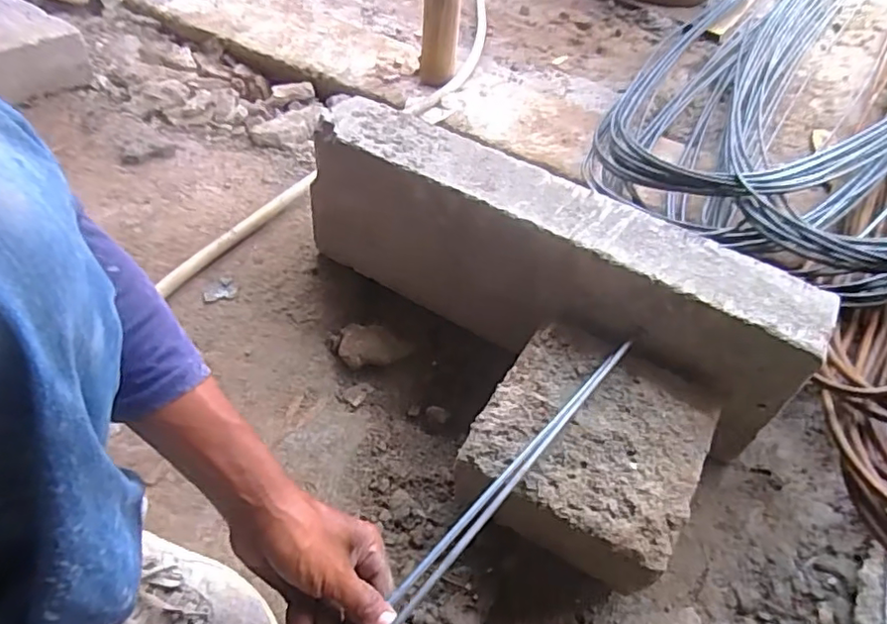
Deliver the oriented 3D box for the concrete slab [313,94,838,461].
[{"bbox_3d":[0.101,-0.051,0.694,0.589,0.202,0.116,27,50,18],"label":"concrete slab"}]

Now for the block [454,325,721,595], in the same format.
[{"bbox_3d":[0.136,0.152,0.592,0.195,0.134,0.200,25,49,16],"label":"block"}]

